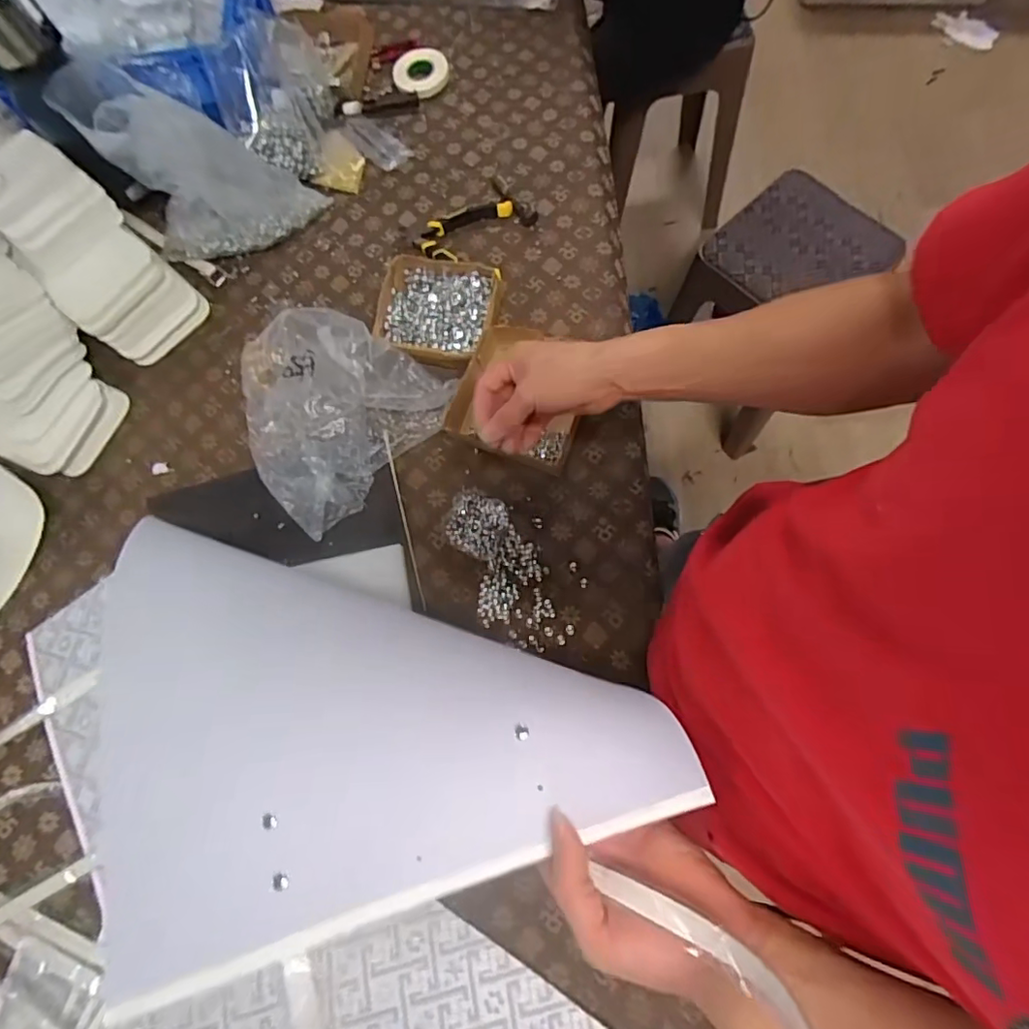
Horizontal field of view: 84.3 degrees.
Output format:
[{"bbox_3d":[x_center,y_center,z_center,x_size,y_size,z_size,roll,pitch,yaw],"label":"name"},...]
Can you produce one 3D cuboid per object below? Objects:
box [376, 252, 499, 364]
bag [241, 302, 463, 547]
[{"bbox_3d":[-0.095,-0.247,0.698,0.142,0.036,0.136,5,74,5],"label":"box"},{"bbox_3d":[-0.238,-0.130,0.674,0.256,0.051,0.225,36,79,13],"label":"bag"}]

